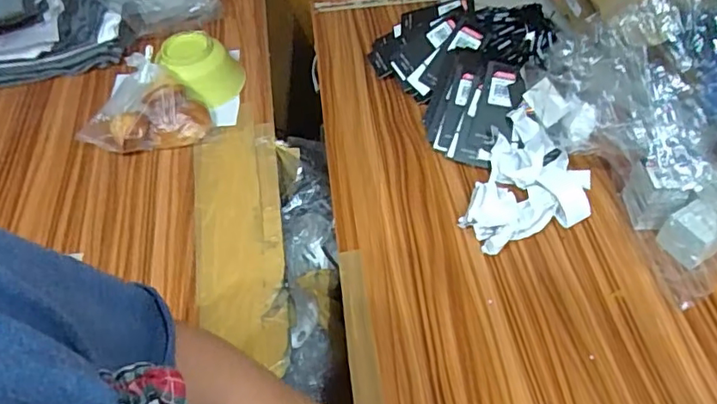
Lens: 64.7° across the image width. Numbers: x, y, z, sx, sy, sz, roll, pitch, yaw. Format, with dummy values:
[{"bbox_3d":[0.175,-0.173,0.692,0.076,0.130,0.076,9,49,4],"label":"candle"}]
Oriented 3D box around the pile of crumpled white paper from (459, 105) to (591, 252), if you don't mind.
[{"bbox_3d":[0.196,-0.015,0.641,0.131,0.059,0.167,13,54,15],"label":"pile of crumpled white paper"}]

